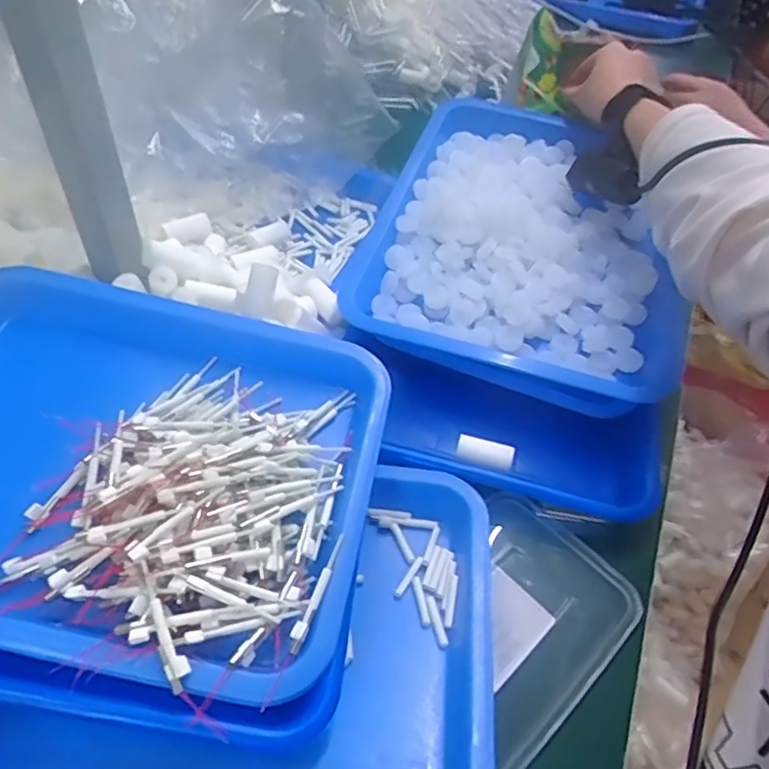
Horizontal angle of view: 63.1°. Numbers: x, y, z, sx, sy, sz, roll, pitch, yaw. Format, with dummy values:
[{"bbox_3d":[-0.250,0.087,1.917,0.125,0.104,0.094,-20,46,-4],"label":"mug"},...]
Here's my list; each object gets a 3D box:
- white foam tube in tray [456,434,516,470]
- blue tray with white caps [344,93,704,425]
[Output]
[{"bbox_3d":[0.073,0.049,0.452,0.041,0.011,0.017,16,49,9],"label":"white foam tube in tray"},{"bbox_3d":[0.126,-0.125,0.556,0.261,0.063,0.301,16,49,9],"label":"blue tray with white caps"}]

